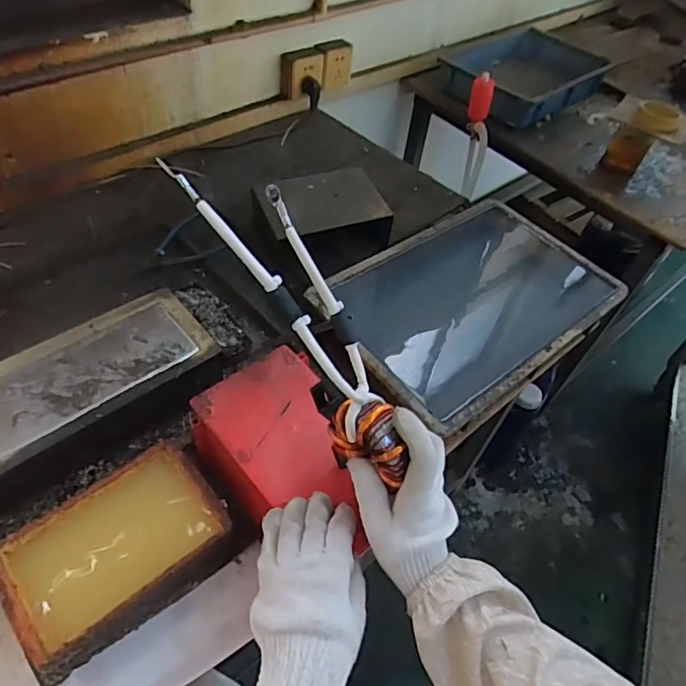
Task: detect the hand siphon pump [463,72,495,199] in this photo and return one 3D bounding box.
[{"bbox_3d":[0.322,-0.496,1.274,0.048,0.252,0.105,0,51,-6],"label":"hand siphon pump"}]

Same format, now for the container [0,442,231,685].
[{"bbox_3d":[-0.227,0.211,0.539,0.200,0.063,0.139,-30,60,-27],"label":"container"}]

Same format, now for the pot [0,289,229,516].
[{"bbox_3d":[-0.325,0.071,0.630,0.332,0.086,0.148,-30,60,-27],"label":"pot"}]

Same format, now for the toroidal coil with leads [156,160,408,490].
[{"bbox_3d":[-0.022,-0.016,0.434,0.077,0.281,0.068,-43,21,-33],"label":"toroidal coil with leads"}]

